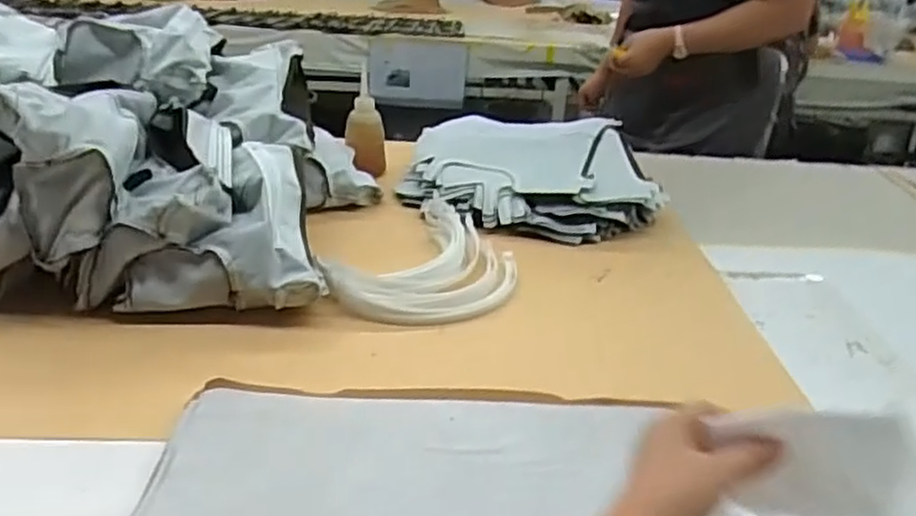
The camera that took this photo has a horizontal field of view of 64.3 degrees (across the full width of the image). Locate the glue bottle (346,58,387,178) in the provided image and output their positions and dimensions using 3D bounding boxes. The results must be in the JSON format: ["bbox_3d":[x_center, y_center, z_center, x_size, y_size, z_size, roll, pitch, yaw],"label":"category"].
[{"bbox_3d":[-0.143,-0.203,1.116,0.050,0.168,0.058,18,32,26],"label":"glue bottle"}]

